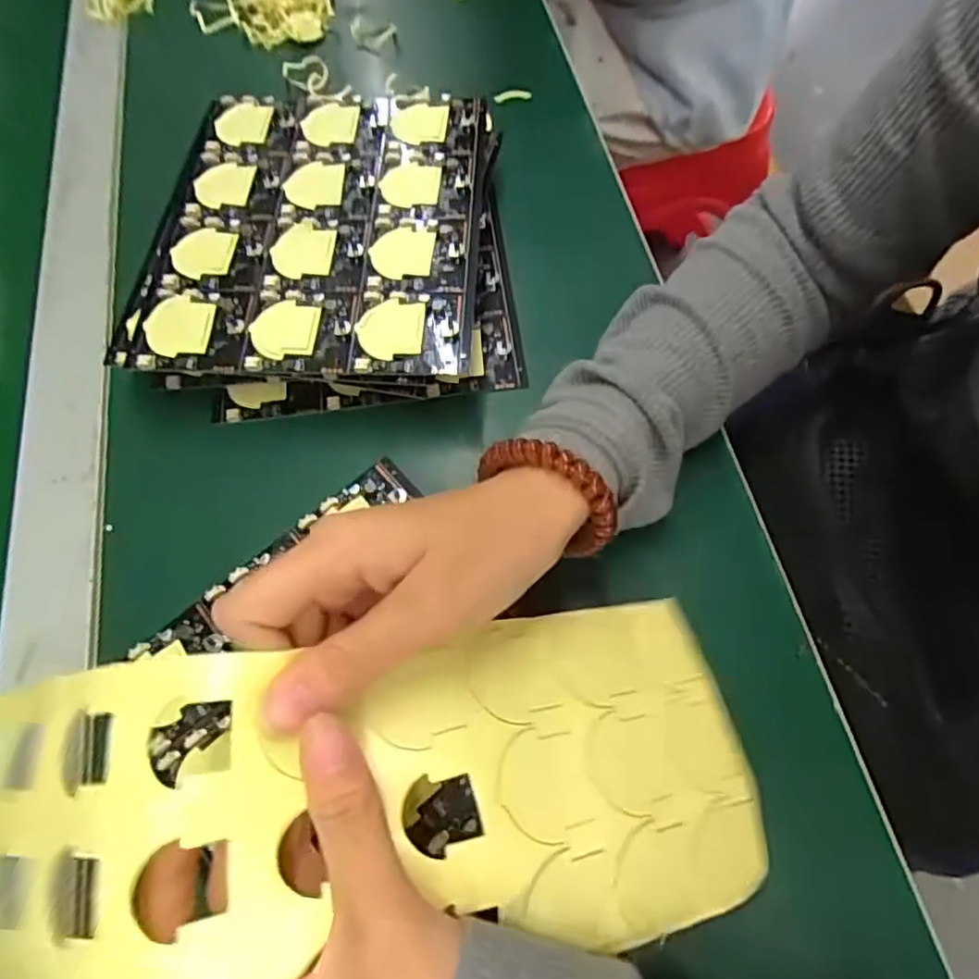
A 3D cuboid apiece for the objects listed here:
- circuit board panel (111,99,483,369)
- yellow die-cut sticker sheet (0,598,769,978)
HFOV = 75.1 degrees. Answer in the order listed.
[{"bbox_3d":[-0.093,-0.137,0.326,0.167,0.010,0.182,1,66,4],"label":"circuit board panel"},{"bbox_3d":[-0.025,0.089,0.199,0.241,0.045,0.109,0,64,-19],"label":"yellow die-cut sticker sheet"}]

